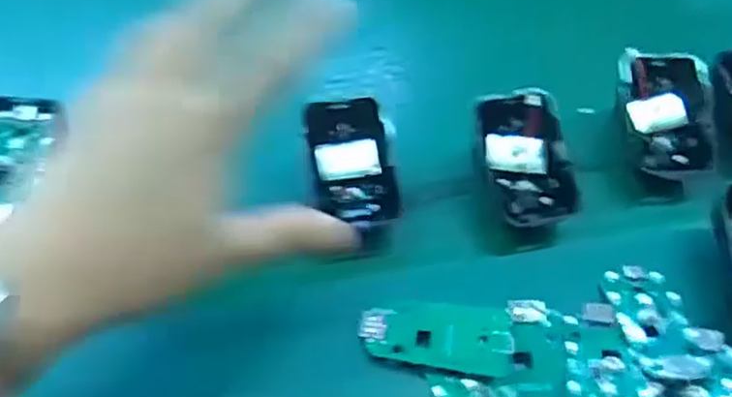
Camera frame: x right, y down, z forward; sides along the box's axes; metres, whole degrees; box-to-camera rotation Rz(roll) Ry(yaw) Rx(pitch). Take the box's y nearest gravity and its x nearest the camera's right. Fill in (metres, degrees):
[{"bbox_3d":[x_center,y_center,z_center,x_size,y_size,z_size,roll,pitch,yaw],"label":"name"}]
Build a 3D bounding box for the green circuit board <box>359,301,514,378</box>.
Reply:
[{"bbox_3d":[0.031,0.059,0.311,0.064,0.009,0.030,9,54,4],"label":"green circuit board"}]

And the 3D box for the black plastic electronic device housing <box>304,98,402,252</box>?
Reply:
[{"bbox_3d":[-0.006,-0.012,0.358,0.040,0.014,0.074,-8,86,-8],"label":"black plastic electronic device housing"}]

